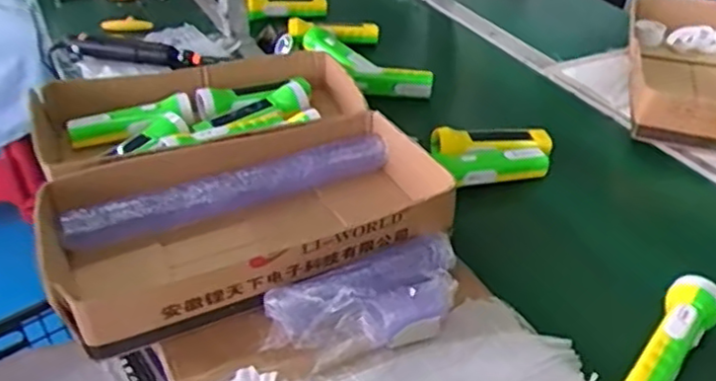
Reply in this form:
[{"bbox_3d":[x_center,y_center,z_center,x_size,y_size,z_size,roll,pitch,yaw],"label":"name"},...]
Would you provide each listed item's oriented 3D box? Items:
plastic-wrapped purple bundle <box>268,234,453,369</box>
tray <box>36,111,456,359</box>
[{"bbox_3d":[0.014,0.110,0.693,0.215,0.046,0.102,-16,40,-20],"label":"plastic-wrapped purple bundle"},{"bbox_3d":[-0.113,0.029,0.773,0.427,0.084,0.217,-16,40,-20],"label":"tray"}]

